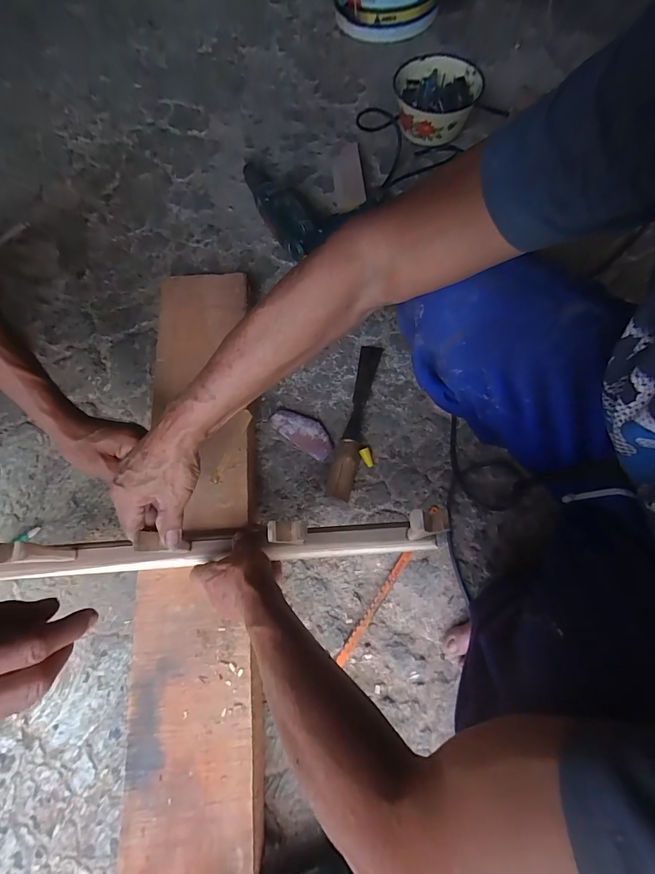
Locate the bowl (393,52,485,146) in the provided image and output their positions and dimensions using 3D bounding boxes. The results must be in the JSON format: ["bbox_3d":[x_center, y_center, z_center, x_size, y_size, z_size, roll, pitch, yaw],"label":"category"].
[{"bbox_3d":[0.242,-0.758,0.866,0.178,0.076,0.218,4,70,2],"label":"bowl"}]

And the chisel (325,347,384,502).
[{"bbox_3d":[0.048,-0.033,0.641,0.040,0.035,0.281,14,71,6],"label":"chisel"}]

